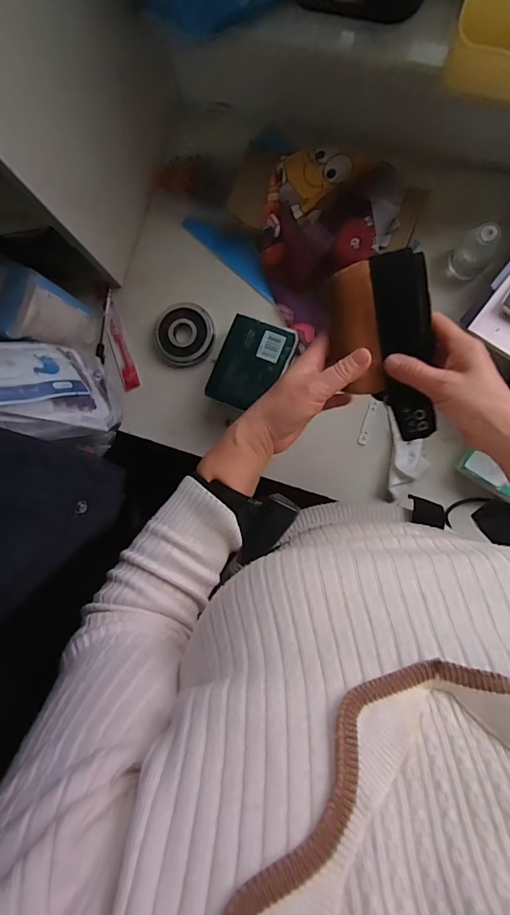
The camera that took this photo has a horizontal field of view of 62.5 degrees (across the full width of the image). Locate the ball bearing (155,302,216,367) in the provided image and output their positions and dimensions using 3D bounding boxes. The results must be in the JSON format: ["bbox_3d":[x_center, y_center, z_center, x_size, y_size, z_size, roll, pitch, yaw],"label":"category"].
[{"bbox_3d":[-0.102,-0.178,0.610,0.087,0.020,0.085,-6,87,6],"label":"ball bearing"}]

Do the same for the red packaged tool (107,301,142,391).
[{"bbox_3d":[-0.201,-0.164,0.627,0.025,0.004,0.131,-18,85,5],"label":"red packaged tool"}]

